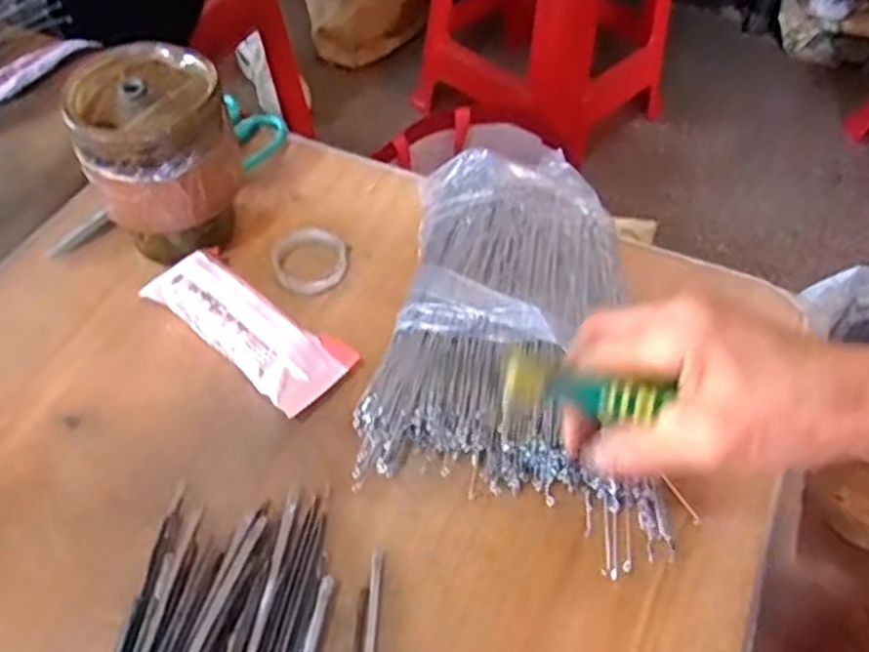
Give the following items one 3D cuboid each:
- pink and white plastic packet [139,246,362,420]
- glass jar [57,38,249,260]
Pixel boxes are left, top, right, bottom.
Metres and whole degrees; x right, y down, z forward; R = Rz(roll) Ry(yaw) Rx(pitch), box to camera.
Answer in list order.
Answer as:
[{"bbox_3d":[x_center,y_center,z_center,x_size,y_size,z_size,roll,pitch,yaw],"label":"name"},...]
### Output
[{"bbox_3d":[-0.106,-0.002,0.437,0.123,0.022,0.051,35,58,17],"label":"pink and white plastic packet"},{"bbox_3d":[-0.158,-0.093,0.461,0.083,0.111,0.088,-16,53,-13],"label":"glass jar"}]

